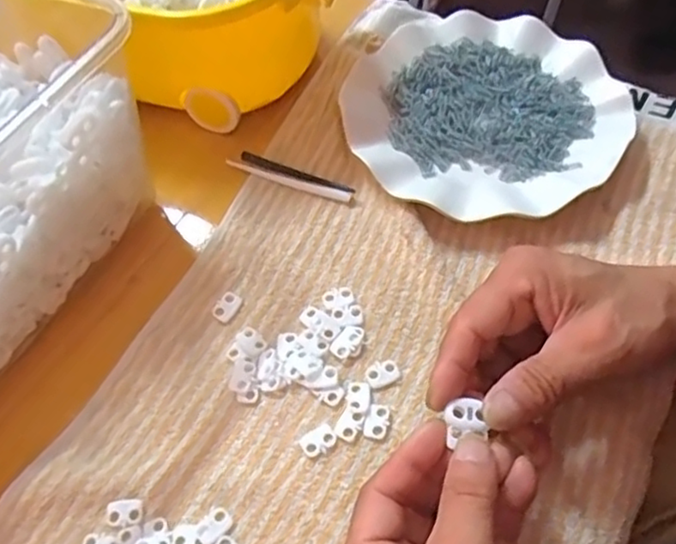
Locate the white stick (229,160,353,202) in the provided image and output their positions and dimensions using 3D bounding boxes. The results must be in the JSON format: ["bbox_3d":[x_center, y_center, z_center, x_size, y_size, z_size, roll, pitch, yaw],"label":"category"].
[{"bbox_3d":[-0.036,-0.063,0.441,0.095,0.006,0.007,20,61,17],"label":"white stick"}]

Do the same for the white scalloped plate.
[{"bbox_3d":[0.095,-0.109,0.445,0.176,0.027,0.179,-2,57,3],"label":"white scalloped plate"}]

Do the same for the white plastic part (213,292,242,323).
[{"bbox_3d":[-0.066,0.020,0.390,0.012,0.004,0.019,25,63,19],"label":"white plastic part"}]

